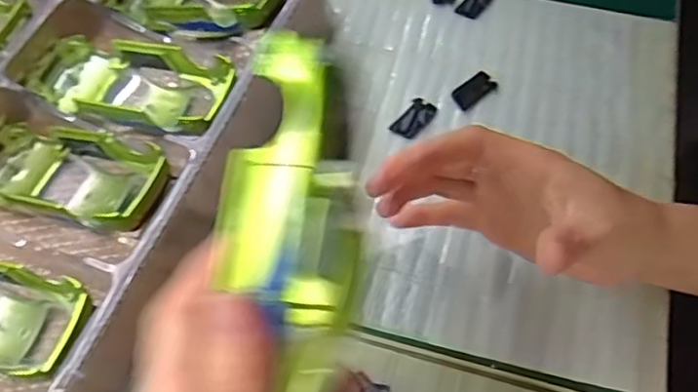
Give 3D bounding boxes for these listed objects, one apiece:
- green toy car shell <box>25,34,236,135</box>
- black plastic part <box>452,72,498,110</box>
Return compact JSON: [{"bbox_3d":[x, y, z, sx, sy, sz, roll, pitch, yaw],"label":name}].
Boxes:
[{"bbox_3d":[-0.139,-0.072,0.397,0.135,0.038,0.057,16,62,7],"label":"green toy car shell"},{"bbox_3d":[0.085,-0.073,0.427,0.034,0.008,0.017,-35,68,-19],"label":"black plastic part"}]

